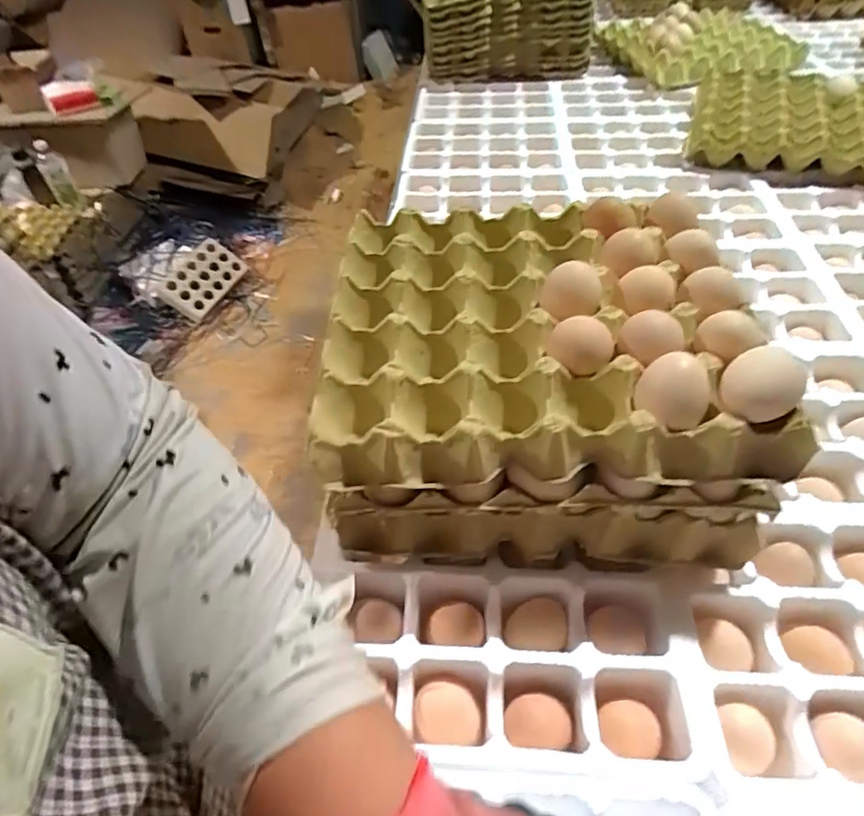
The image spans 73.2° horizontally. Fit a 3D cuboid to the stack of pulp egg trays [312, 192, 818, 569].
[{"bbox_3d":[0.073,-0.031,0.449,0.283,0.148,0.273,0,47,4],"label":"stack of pulp egg trays"}]

